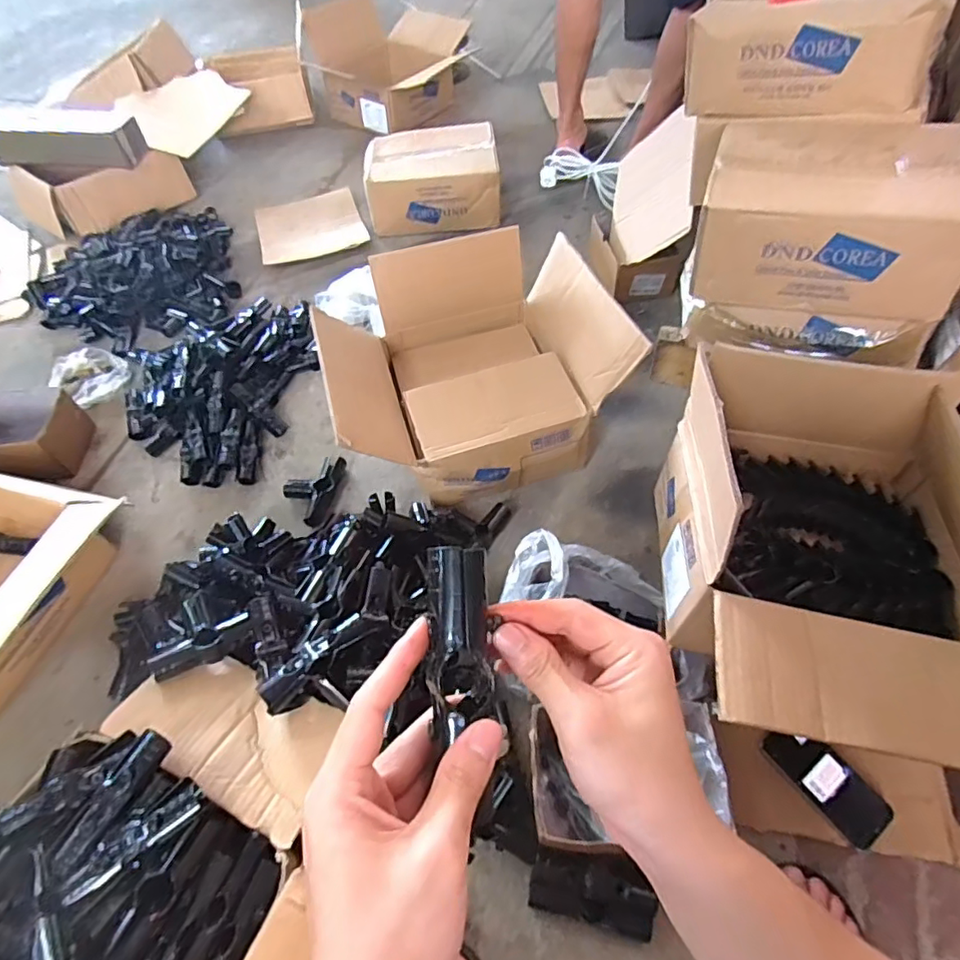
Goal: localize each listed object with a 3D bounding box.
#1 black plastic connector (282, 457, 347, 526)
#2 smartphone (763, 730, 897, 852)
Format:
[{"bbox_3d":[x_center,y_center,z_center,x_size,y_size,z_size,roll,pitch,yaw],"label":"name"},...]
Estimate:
[{"bbox_3d":[-0.286,0.013,0.983,0.087,0.031,0.130,14,55,12],"label":"black plastic connector"},{"bbox_3d":[0.423,0.361,0.703,0.069,0.015,0.143,-34,59,-21],"label":"smartphone"}]

